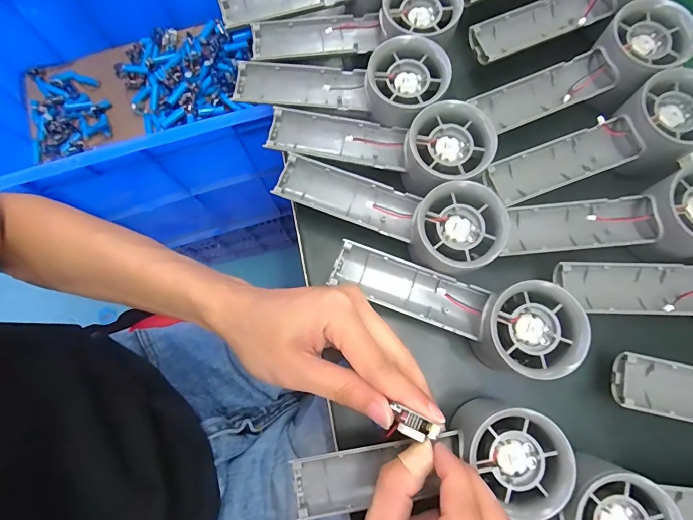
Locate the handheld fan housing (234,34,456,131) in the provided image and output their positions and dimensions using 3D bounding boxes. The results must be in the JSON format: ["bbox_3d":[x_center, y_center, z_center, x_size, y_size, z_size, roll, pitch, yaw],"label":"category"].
[{"bbox_3d":[-0.007,-0.130,0.293,0.159,0.031,0.055,6,78,17],"label":"handheld fan housing"}]

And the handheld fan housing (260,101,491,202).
[{"bbox_3d":[0.020,-0.082,0.279,0.157,0.029,0.060,10,78,16],"label":"handheld fan housing"}]

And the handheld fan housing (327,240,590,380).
[{"bbox_3d":[0.068,0.029,0.259,0.158,0.033,0.056,19,79,19],"label":"handheld fan housing"}]

